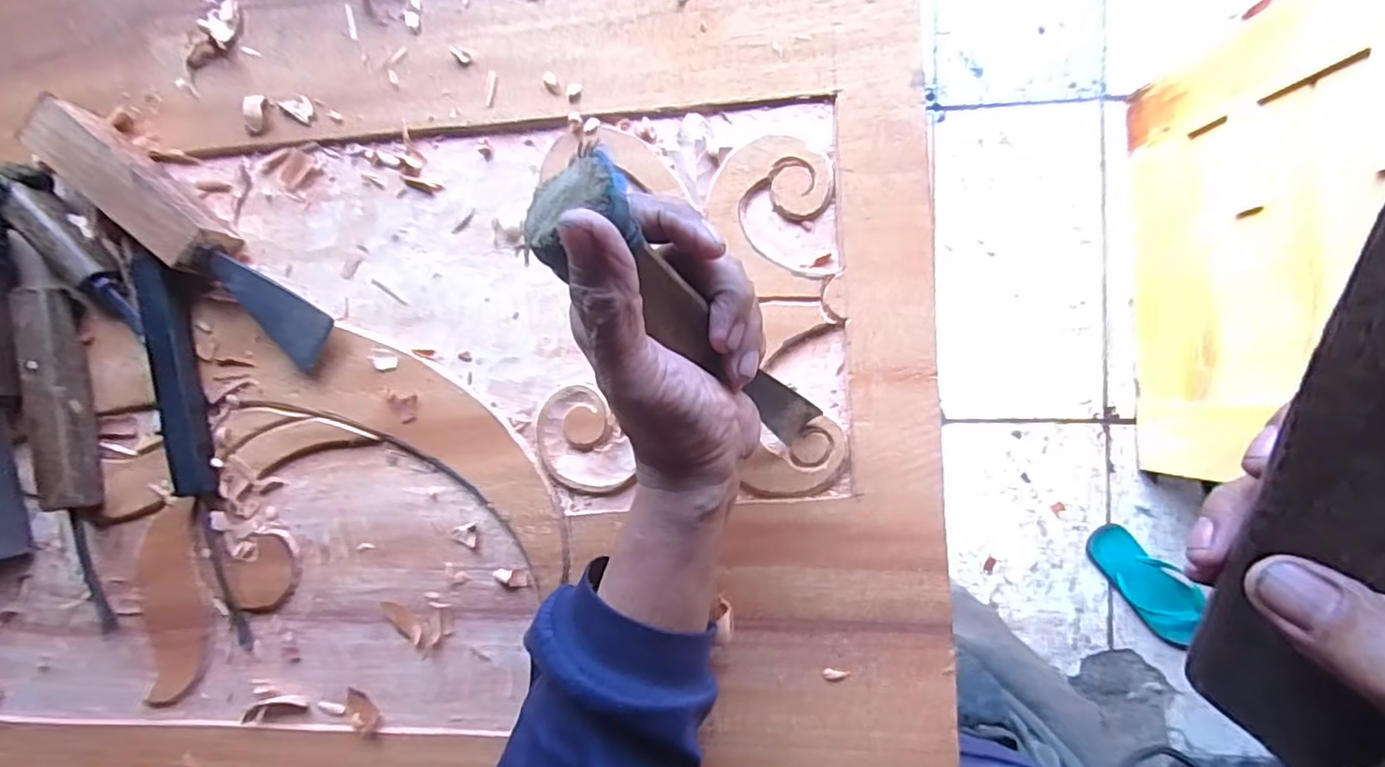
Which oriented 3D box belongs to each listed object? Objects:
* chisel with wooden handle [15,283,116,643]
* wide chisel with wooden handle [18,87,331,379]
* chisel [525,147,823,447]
[{"bbox_3d":[-0.395,0.048,0.393,0.030,0.029,0.213,-10,88,6],"label":"chisel with wooden handle"},{"bbox_3d":[-0.307,-0.089,0.378,0.214,0.040,0.035,40,94,6],"label":"wide chisel with wooden handle"},{"bbox_3d":[0.006,-0.021,0.285,0.041,0.189,0.034,-45,40,4],"label":"chisel"}]

